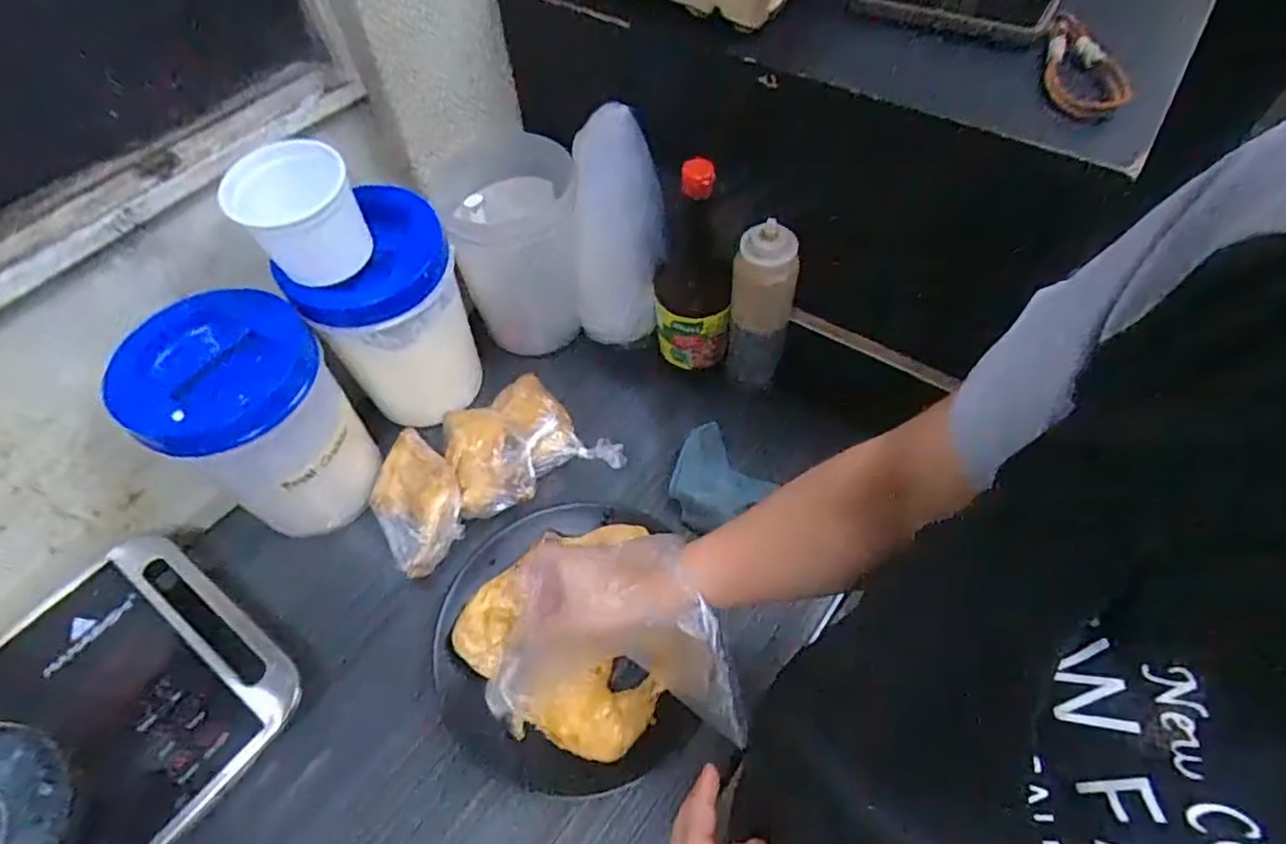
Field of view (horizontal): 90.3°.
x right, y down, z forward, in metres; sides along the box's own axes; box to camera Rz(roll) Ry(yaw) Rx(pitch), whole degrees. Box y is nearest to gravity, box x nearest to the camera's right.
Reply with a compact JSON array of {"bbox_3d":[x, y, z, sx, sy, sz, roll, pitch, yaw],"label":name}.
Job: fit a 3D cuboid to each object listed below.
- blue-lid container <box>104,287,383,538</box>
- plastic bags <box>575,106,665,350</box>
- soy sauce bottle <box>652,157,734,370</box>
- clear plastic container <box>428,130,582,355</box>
[{"bbox_3d":[-0.382,-0.001,0.647,0.152,0.209,0.159,0,56,0],"label":"blue-lid container"},{"bbox_3d":[-0.026,-0.212,0.709,0.095,0.275,0.069,7,56,5],"label":"plastic bags"},{"bbox_3d":[0.056,-0.163,0.713,0.086,0.244,0.069,2,56,2],"label":"soy sauce bottle"},{"bbox_3d":[-0.159,-0.215,0.797,0.159,0.210,0.151,-4,56,-2],"label":"clear plastic container"}]

